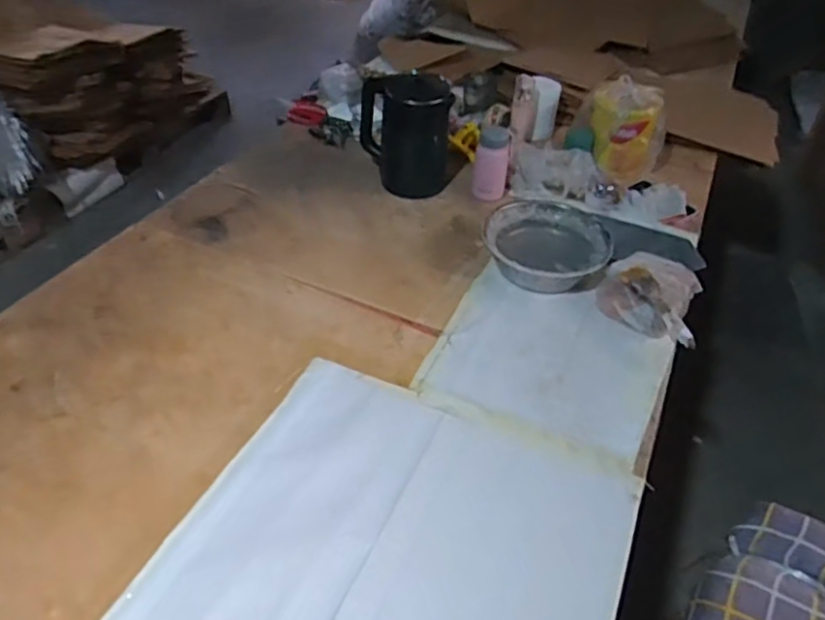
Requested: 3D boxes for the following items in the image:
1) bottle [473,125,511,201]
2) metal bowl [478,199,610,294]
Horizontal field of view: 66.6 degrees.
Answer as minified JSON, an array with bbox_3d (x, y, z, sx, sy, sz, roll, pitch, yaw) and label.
[{"bbox_3d":[0.170,-0.314,1.344,0.077,0.144,0.069,20,44,18],"label":"bottle"},{"bbox_3d":[0.251,-0.117,1.179,0.219,0.074,0.219,2,42,-2],"label":"metal bowl"}]

